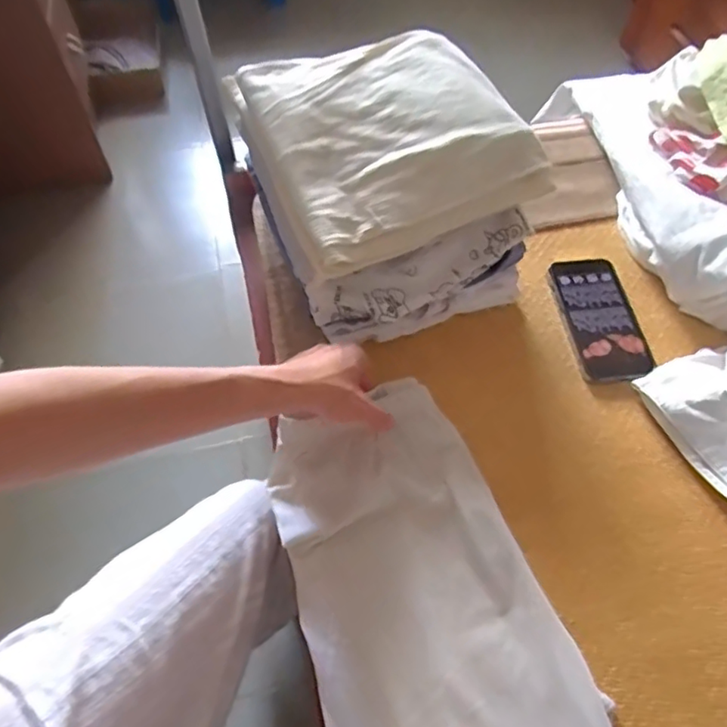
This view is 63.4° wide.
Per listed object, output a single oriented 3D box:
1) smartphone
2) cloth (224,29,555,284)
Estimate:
[{"bbox_3d":[0.247,-0.048,0.622,0.075,0.016,0.150,-4,58,-6],"label":"smartphone"},{"bbox_3d":[0.020,-0.209,0.537,0.222,0.035,0.216,-21,75,-4],"label":"cloth"}]

